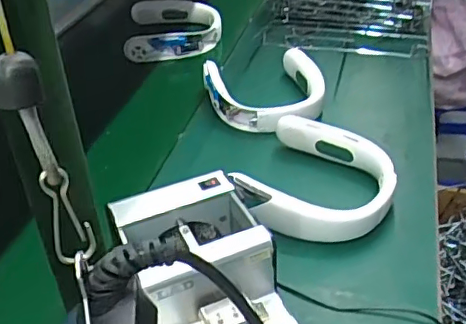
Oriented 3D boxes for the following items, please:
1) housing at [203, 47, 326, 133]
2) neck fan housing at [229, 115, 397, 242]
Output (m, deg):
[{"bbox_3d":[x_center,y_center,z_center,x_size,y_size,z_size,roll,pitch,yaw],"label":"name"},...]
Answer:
[{"bbox_3d":[0.062,-0.116,0.957,0.191,0.051,0.216,-11,36,-14],"label":"housing"},{"bbox_3d":[0.113,0.029,0.767,0.197,0.057,0.210,17,39,24],"label":"neck fan housing"}]

